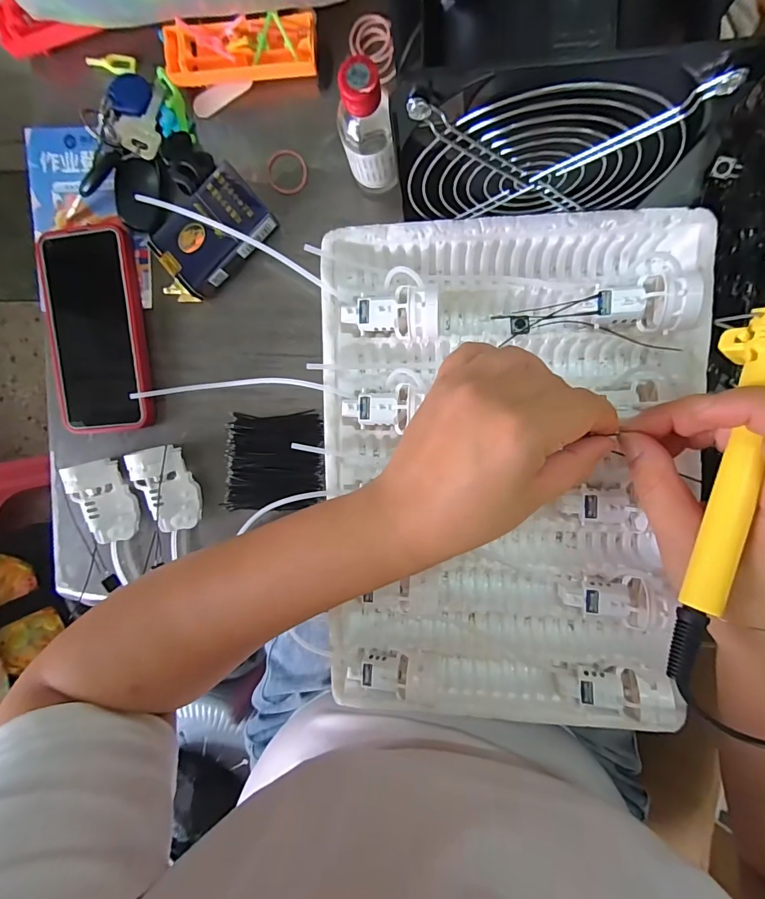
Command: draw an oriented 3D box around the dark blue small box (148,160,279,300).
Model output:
[{"bbox_3d":[-0.128,-0.164,0.319,0.083,0.026,0.058,-41,90,9],"label":"dark blue small box"}]

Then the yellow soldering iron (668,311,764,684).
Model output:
[{"bbox_3d":[0.169,-0.009,0.182,0.034,0.037,0.226,17,92,5],"label":"yellow soldering iron"}]

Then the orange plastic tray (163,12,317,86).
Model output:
[{"bbox_3d":[-0.103,-0.291,0.304,0.108,0.016,0.035,-1,96,7],"label":"orange plastic tray"}]

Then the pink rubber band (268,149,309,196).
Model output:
[{"bbox_3d":[-0.072,-0.212,0.322,0.031,0.005,0.032,0,95,0],"label":"pink rubber band"}]

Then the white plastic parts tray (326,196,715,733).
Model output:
[{"bbox_3d":[0.084,0.022,0.296,0.241,0.052,0.340,0,96,7],"label":"white plastic parts tray"}]

